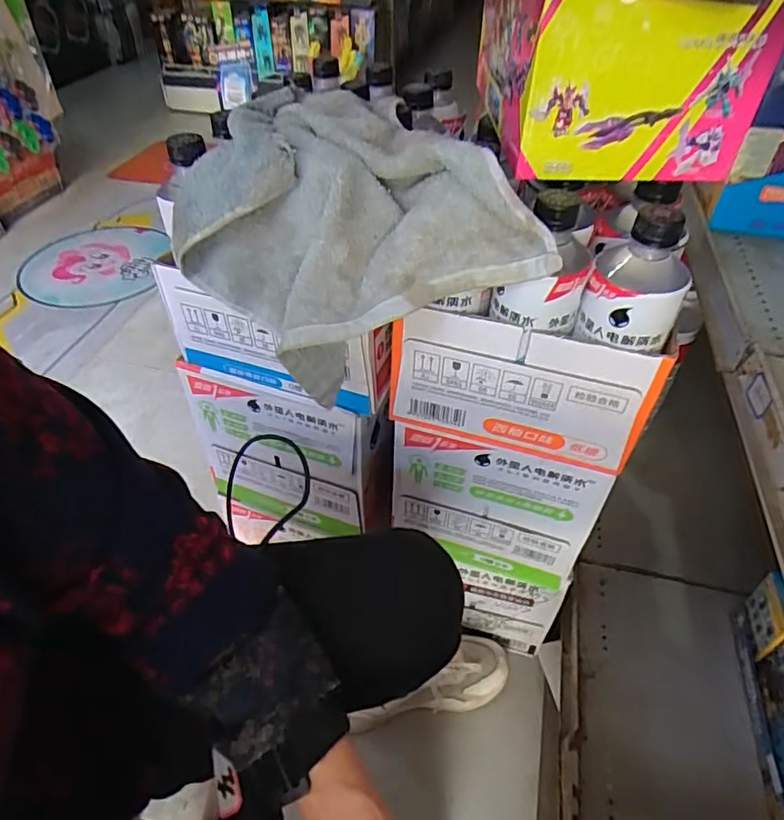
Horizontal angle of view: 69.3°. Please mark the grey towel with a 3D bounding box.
[{"bbox_3d":[-0.044,-0.126,0.456,0.201,0.169,0.294,-27,51,-25],"label":"grey towel"}]

